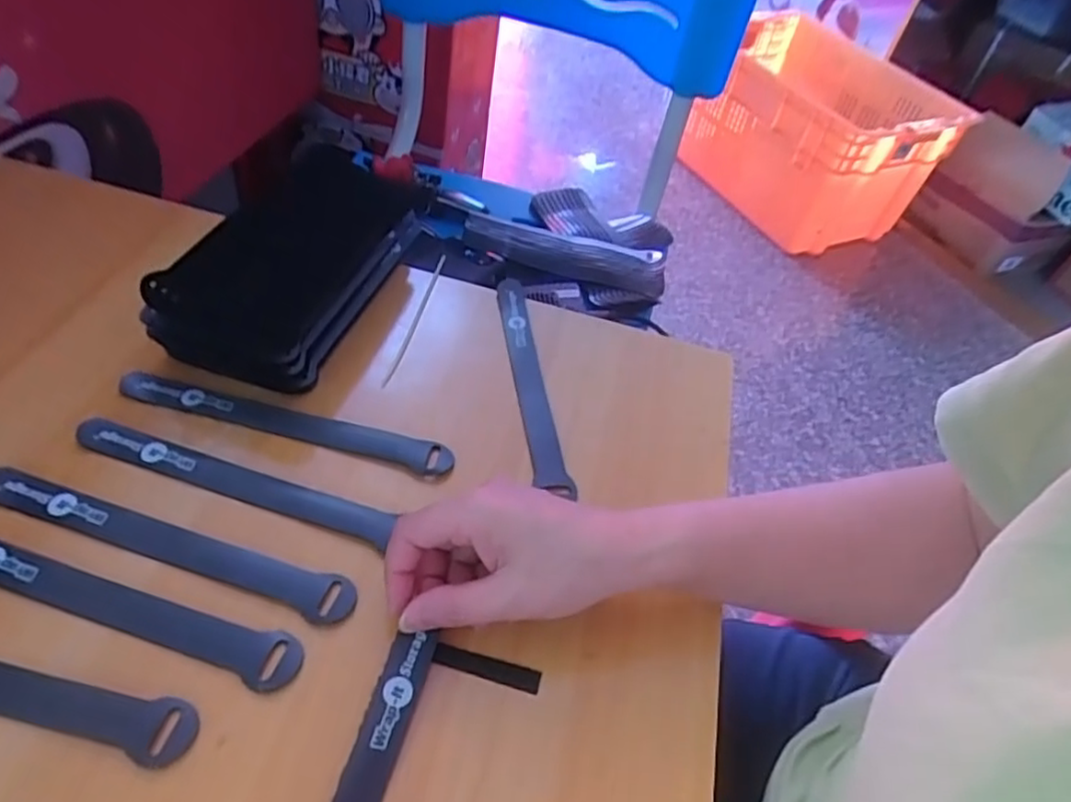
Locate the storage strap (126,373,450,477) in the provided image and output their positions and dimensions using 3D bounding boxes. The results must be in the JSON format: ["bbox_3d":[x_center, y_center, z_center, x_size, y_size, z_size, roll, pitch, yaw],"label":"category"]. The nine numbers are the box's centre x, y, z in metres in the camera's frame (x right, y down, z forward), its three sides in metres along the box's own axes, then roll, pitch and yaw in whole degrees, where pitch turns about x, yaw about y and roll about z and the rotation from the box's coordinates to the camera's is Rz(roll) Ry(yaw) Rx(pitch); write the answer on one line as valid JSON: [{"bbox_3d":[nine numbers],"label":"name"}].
[{"bbox_3d":[-0.147,0.012,0.403,0.200,0.005,0.021,15,58,5],"label":"storage strap"}]

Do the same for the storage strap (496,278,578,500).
[{"bbox_3d":[-0.005,-0.020,0.454,0.022,0.011,0.187,-1,49,-13],"label":"storage strap"}]

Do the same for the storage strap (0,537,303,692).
[{"bbox_3d":[-0.211,0.095,0.329,0.210,0.005,0.024,17,52,8],"label":"storage strap"}]

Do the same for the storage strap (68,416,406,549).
[{"bbox_3d":[-0.172,0.044,0.388,0.193,0.004,0.020,16,54,8],"label":"storage strap"}]

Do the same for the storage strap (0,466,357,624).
[{"bbox_3d":[-0.194,0.073,0.357,0.212,0.004,0.023,17,50,8],"label":"storage strap"}]

